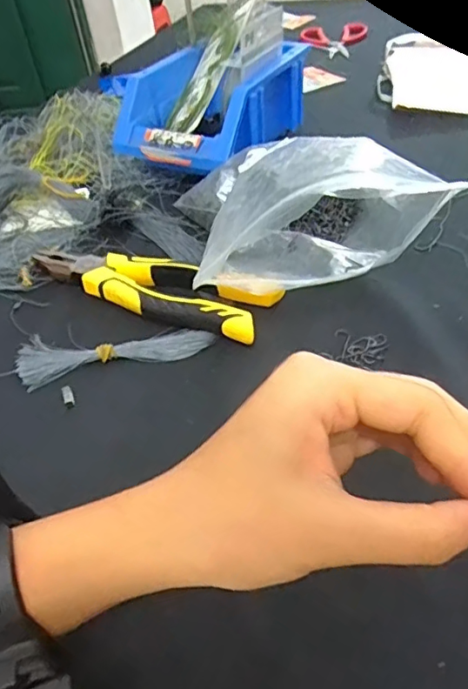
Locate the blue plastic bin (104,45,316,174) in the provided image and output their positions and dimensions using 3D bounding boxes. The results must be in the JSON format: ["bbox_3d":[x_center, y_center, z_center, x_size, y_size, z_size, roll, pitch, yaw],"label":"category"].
[{"bbox_3d":[-0.022,-0.229,0.533,0.129,0.081,0.166,18,47,25],"label":"blue plastic bin"}]

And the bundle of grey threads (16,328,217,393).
[{"bbox_3d":[-0.075,0.005,0.345,0.122,0.006,0.039,-6,42,1],"label":"bundle of grey threads"}]

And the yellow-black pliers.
[{"bbox_3d":[-0.057,-0.046,0.387,0.190,0.017,0.066,20,48,27],"label":"yellow-black pliers"}]

